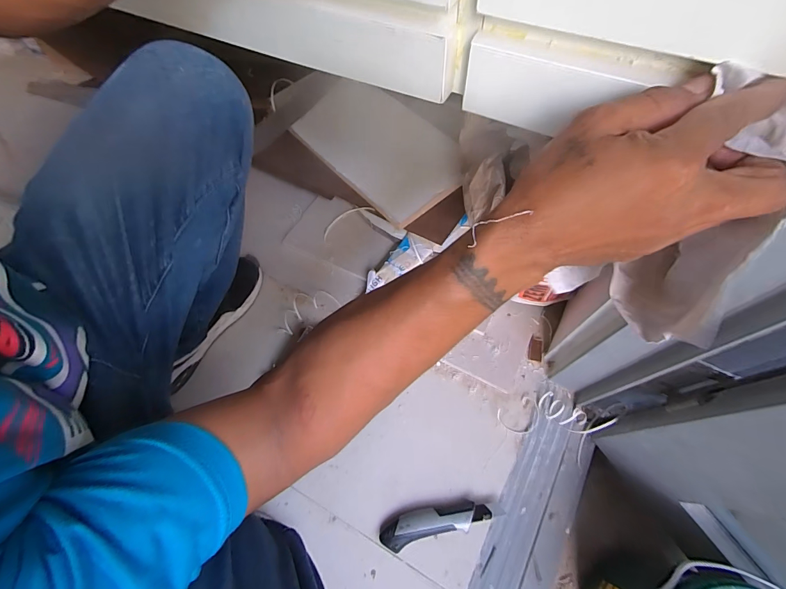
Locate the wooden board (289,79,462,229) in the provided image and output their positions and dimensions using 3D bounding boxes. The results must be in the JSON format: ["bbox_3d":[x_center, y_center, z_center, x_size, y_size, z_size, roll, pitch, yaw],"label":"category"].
[{"bbox_3d":[-0.028,-0.306,0.731,0.206,0.015,0.372,-43,70,-5],"label":"wooden board"}]

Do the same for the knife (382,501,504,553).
[{"bbox_3d":[0.065,0.311,0.498,0.165,0.024,0.039,-14,64,-3],"label":"knife"}]

